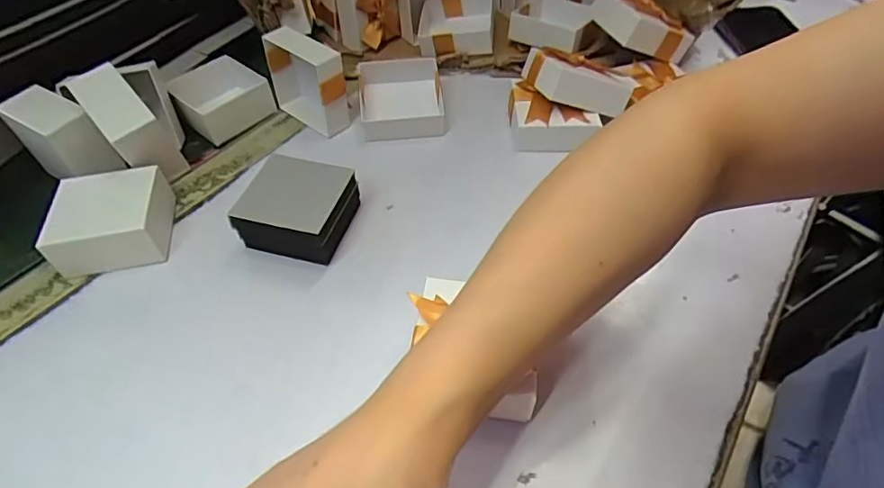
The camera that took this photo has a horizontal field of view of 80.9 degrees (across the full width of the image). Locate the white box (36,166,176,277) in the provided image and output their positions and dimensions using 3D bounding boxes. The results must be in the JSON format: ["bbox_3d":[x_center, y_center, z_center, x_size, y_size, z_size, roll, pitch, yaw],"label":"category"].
[{"bbox_3d":[-0.229,-0.019,0.365,0.068,0.036,0.076,-8,50,-8],"label":"white box"}]

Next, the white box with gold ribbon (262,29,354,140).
[{"bbox_3d":[-0.114,-0.139,0.443,0.075,0.074,0.029,32,56,24],"label":"white box with gold ribbon"}]

